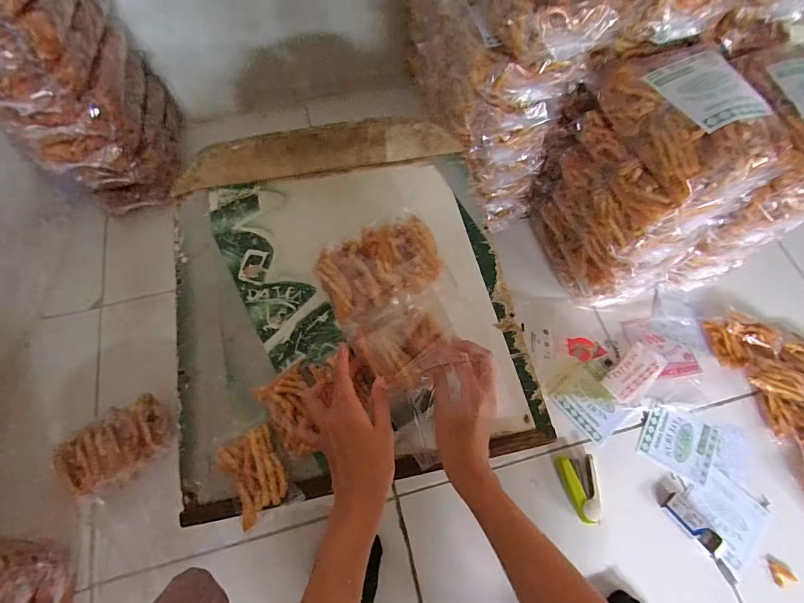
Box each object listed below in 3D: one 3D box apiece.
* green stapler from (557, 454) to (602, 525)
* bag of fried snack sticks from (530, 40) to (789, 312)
[{"bbox_3d":[0.245,0.254,0.556,0.051,0.018,0.082,-4,65,-4],"label":"green stapler"},{"bbox_3d":[0.302,-0.153,0.576,0.118,0.331,0.233,-18,67,-10],"label":"bag of fried snack sticks"}]

